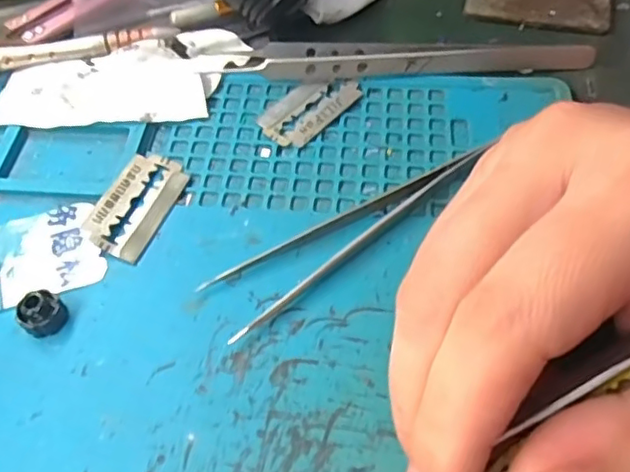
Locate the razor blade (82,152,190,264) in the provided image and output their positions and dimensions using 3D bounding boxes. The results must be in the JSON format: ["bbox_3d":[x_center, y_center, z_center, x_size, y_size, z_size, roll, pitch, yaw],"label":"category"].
[{"bbox_3d":[-0.061,-0.012,0.212,0.023,0.004,0.042,23,57,5],"label":"razor blade"}]

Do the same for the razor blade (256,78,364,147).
[{"bbox_3d":[-0.003,-0.050,0.238,0.024,0.004,0.041,35,62,23],"label":"razor blade"}]

